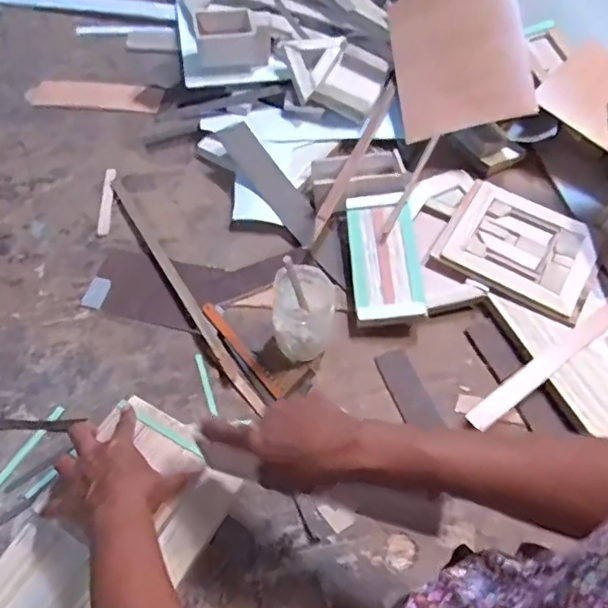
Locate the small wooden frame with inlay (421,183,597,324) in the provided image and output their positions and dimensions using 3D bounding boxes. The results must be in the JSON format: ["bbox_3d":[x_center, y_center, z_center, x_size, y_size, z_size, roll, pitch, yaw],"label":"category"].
[{"bbox_3d":[0.259,-0.071,0.673,0.175,0.012,0.150,25,61,15],"label":"small wooden frame with inlay"}]

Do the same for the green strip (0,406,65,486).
[{"bbox_3d":[-0.278,0.146,0.553,0.010,0.004,0.106,26,61,16],"label":"green strip"}]

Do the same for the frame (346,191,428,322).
[{"bbox_3d":[0.097,-0.059,0.664,0.080,0.017,0.183,-1,57,-1],"label":"frame"}]

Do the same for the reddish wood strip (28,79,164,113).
[{"bbox_3d":[-0.321,-0.320,0.857,0.206,0.013,0.047,7,57,5],"label":"reddish wood strip"}]

